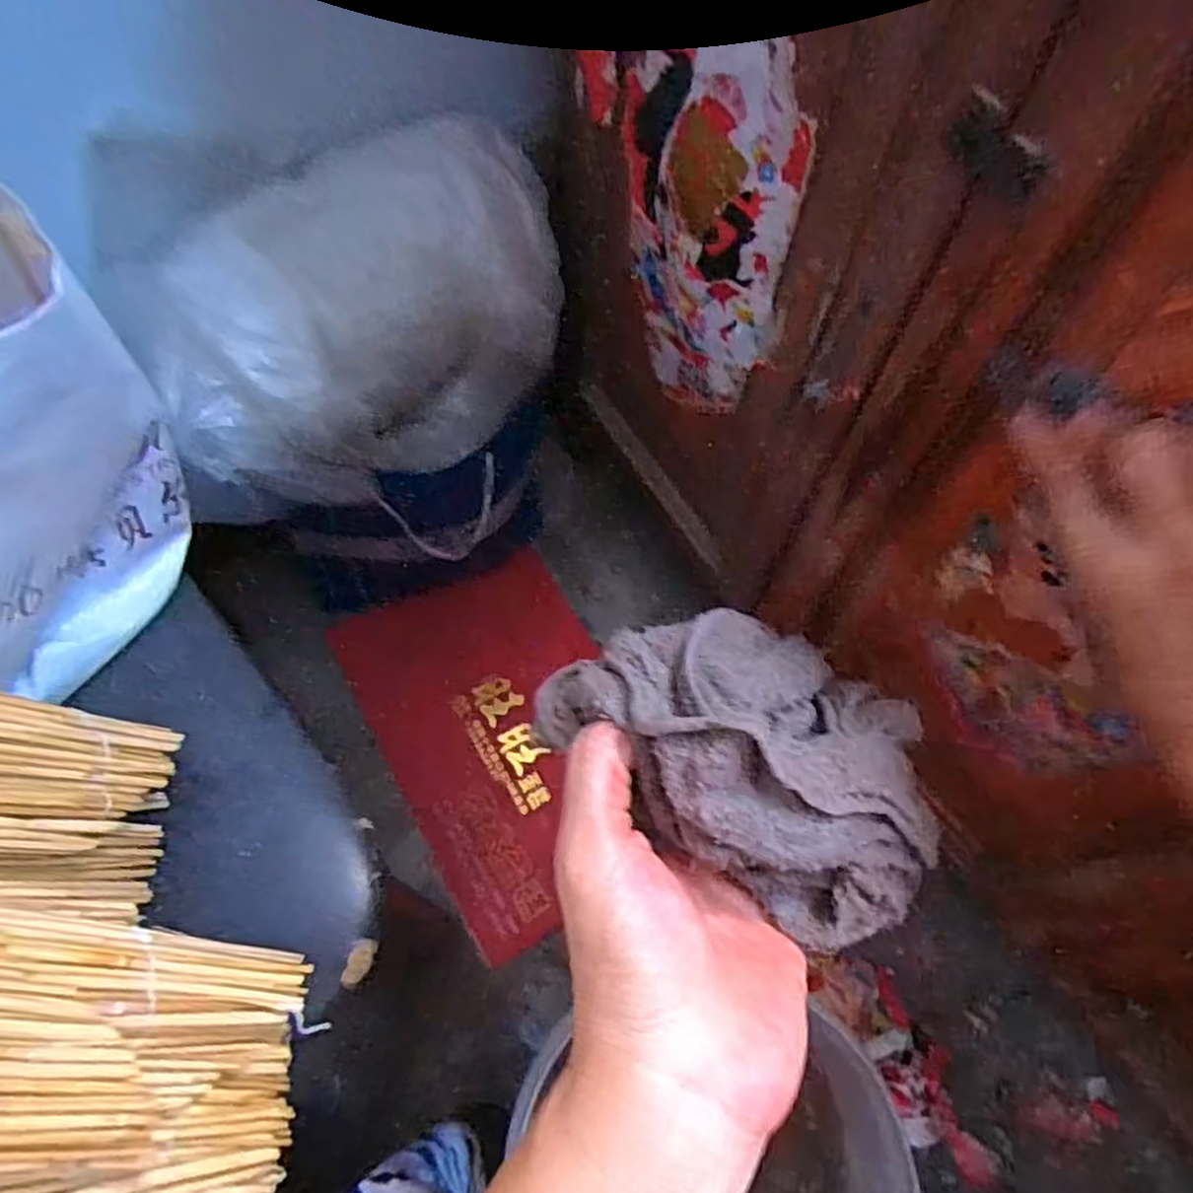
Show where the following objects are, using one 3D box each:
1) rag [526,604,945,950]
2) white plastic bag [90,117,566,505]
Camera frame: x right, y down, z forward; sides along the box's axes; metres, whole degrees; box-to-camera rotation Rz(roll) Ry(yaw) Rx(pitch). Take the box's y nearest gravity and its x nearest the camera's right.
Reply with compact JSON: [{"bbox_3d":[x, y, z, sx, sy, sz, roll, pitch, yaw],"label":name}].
[{"bbox_3d":[0.055,0.050,0.264,0.143,0.072,0.087,25,66,10],"label":"rag"},{"bbox_3d":[-0.177,-0.215,0.574,0.297,0.183,0.186,-25,68,-13],"label":"white plastic bag"}]

